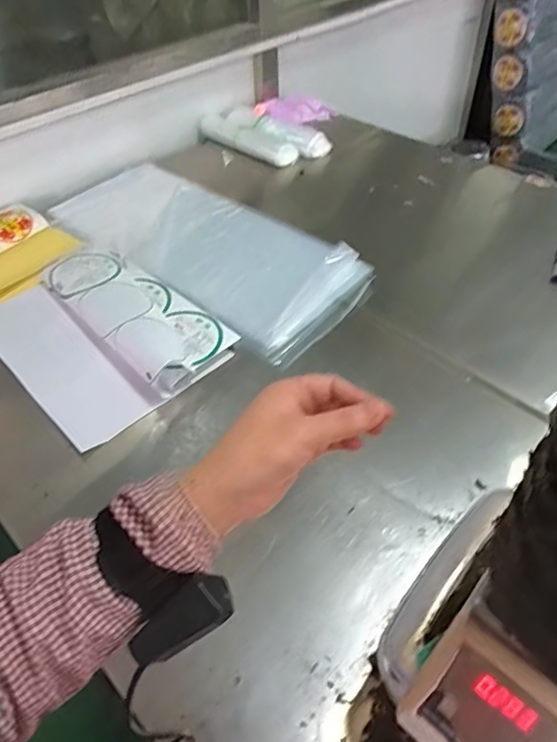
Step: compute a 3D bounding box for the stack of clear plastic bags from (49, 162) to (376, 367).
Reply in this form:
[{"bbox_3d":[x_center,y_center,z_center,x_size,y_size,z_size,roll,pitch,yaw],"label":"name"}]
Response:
[{"bbox_3d":[-0.200,-0.324,1.347,0.865,0.034,0.374,32,56,28],"label":"stack of clear plastic bags"}]

